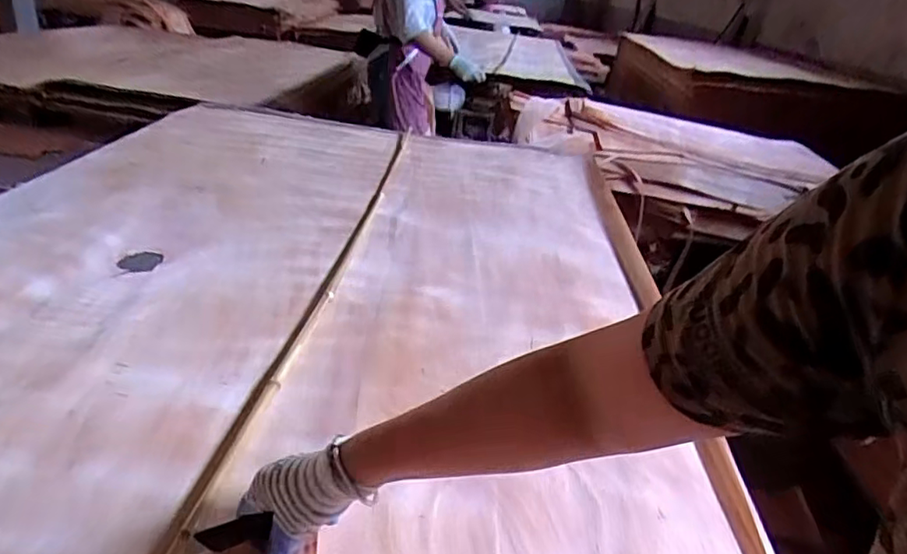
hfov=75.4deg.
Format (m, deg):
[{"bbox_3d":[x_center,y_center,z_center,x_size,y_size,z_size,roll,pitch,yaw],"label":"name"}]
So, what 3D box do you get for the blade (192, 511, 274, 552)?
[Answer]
[{"bbox_3d":[-0.188,0.218,0.498,0.054,0.024,0.005,-3,4,-22],"label":"blade"}]

